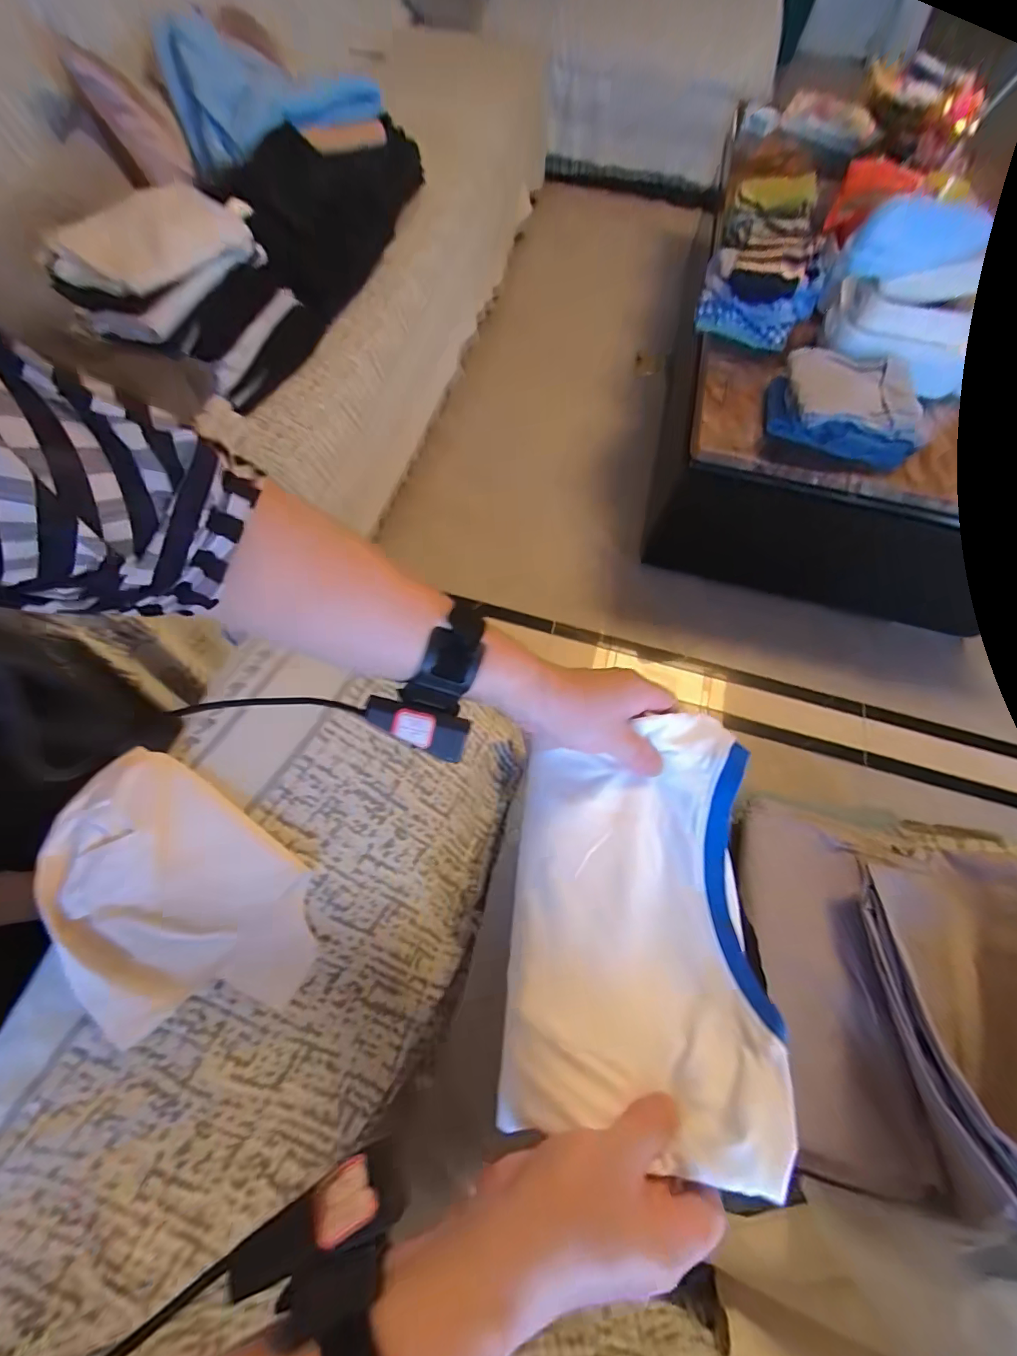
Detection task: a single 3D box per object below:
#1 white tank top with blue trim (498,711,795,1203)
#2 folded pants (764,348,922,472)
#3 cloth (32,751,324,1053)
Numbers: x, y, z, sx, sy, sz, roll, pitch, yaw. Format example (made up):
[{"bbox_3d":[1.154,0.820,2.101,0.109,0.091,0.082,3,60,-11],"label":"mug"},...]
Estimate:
[{"bbox_3d":[0.092,0.151,0.319,0.169,0.052,0.250,5,68,0],"label":"white tank top with blue trim"},{"bbox_3d":[0.674,-0.535,0.968,0.282,0.095,0.223,23,69,7],"label":"folded pants"},{"bbox_3d":[-0.334,0.214,0.462,0.284,0.038,0.190,36,71,12],"label":"cloth"}]

